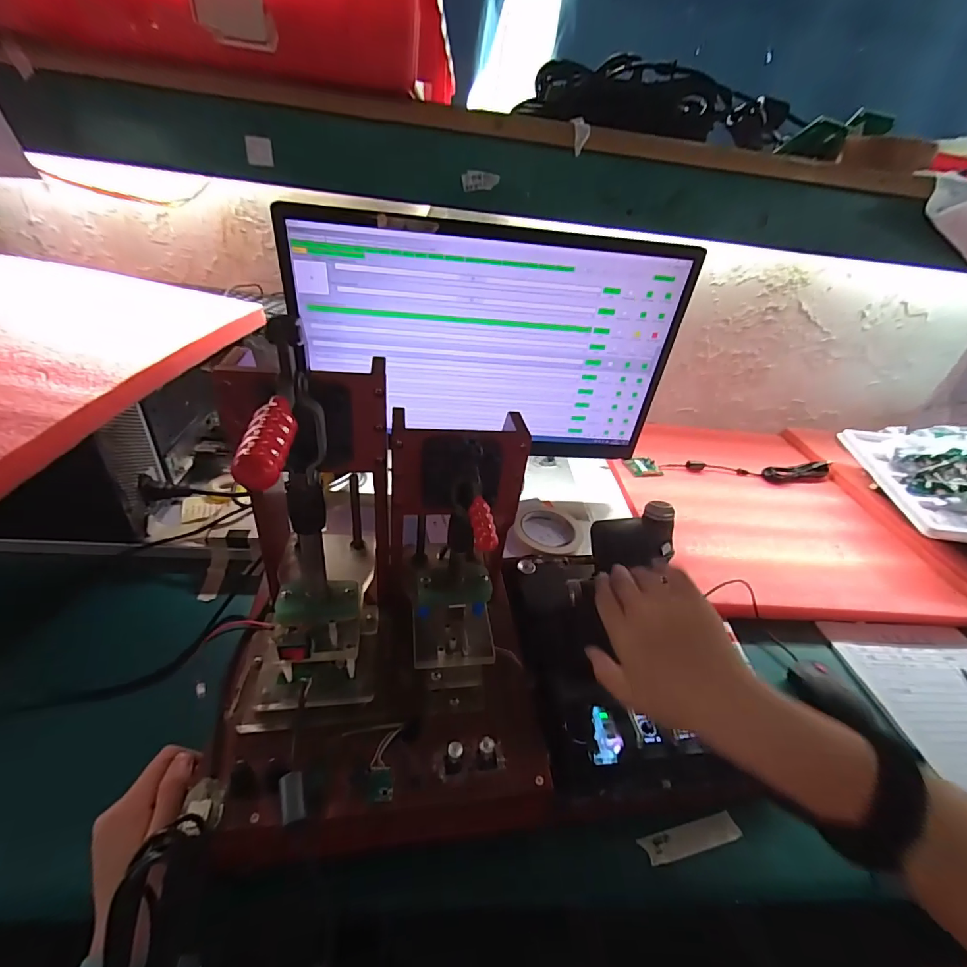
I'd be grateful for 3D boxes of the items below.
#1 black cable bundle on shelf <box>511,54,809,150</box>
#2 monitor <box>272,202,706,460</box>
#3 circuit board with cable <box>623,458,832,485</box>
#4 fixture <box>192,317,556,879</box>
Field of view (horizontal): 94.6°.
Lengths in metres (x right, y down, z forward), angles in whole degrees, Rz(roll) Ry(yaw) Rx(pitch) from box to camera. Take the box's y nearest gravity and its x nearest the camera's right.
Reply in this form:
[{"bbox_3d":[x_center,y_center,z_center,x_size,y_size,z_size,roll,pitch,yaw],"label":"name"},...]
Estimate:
[{"bbox_3d":[0.181,-0.369,0.435,0.287,0.050,0.075,2,35,-9],"label":"black cable bundle on shelf"},{"bbox_3d":[0.007,-0.187,0.611,0.491,0.294,0.059,2,35,-8],"label":"monitor"},{"bbox_3d":[0.466,-0.028,0.842,0.404,0.030,0.059,3,35,-6],"label":"circuit board with cable"},{"bbox_3d":[-0.070,0.077,0.319,0.240,0.286,0.212,-2,36,-13],"label":"fixture"}]

